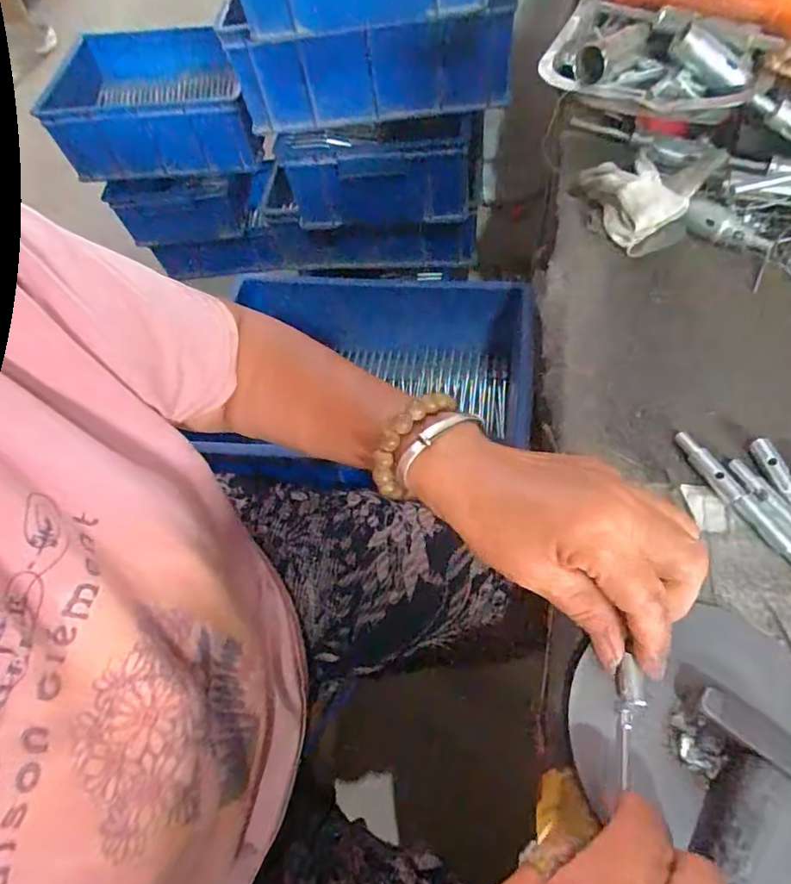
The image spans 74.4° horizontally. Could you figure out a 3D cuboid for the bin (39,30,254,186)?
[{"bbox_3d":[-0.453,-0.664,1.017,0.357,0.137,0.289,-6,61,4],"label":"bin"}]

